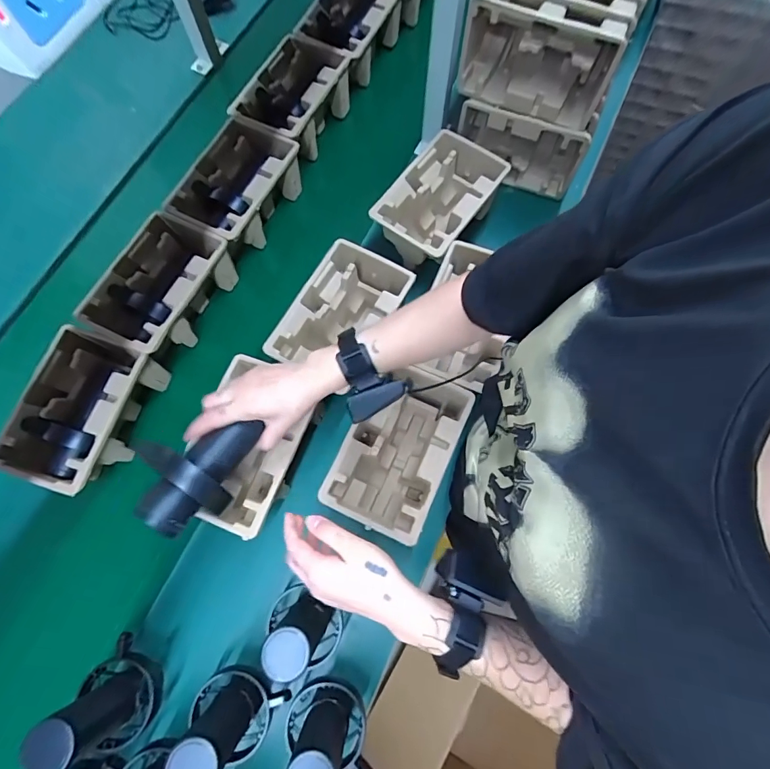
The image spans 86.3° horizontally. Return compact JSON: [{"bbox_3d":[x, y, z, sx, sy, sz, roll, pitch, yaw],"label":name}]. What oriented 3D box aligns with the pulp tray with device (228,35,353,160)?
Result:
[{"bbox_3d":[-0.171,-0.531,0.778,0.140,0.094,0.216,28,75,8],"label":"pulp tray with device"}]

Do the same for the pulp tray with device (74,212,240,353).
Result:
[{"bbox_3d":[-0.369,-0.152,0.688,0.151,0.100,0.226,25,74,7],"label":"pulp tray with device"}]

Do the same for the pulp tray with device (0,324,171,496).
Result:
[{"bbox_3d":[-0.453,0.042,0.631,0.139,0.095,0.222,17,74,4],"label":"pulp tray with device"}]

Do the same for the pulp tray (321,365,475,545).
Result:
[{"bbox_3d":[0.020,0.097,0.613,0.138,0.111,0.224,25,74,7],"label":"pulp tray"}]

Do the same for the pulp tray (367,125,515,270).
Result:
[{"bbox_3d":[0.094,-0.313,0.729,0.143,0.105,0.222,33,76,9],"label":"pulp tray"}]

